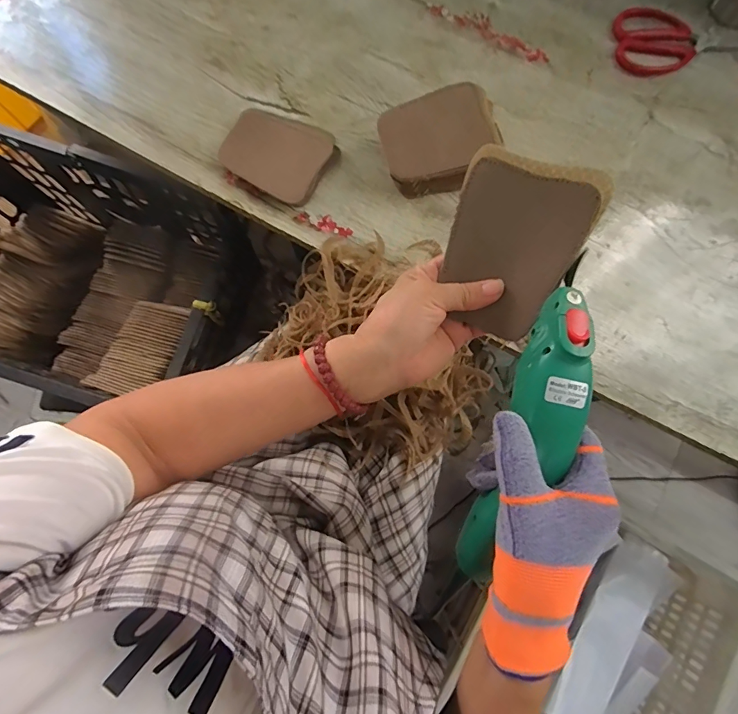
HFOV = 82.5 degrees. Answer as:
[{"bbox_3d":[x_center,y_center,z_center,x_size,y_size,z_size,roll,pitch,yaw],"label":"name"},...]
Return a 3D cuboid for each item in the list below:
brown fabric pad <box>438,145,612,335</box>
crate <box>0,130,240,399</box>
[{"bbox_3d":[0.100,-0.075,0.298,0.088,0.011,0.121,27,118,23],"label":"brown fabric pad"},{"bbox_3d":[-0.452,-0.121,0.658,0.459,0.195,0.316,15,79,2],"label":"crate"}]

